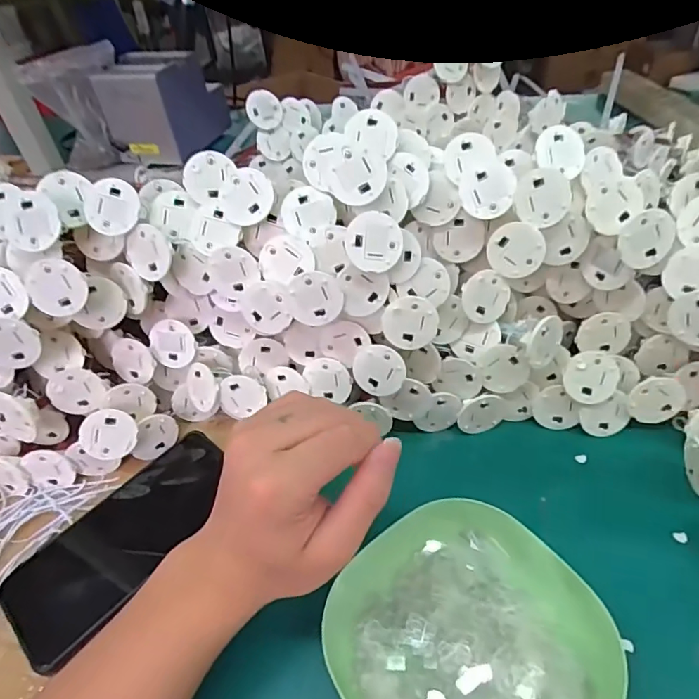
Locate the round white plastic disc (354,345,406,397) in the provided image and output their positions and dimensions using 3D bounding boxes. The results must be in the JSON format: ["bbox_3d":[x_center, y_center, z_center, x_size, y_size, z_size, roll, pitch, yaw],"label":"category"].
[{"bbox_3d":[0.022,0.016,0.361,0.037,0.037,0.004,6,17,16],"label":"round white plastic disc"}]

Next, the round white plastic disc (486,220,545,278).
[{"bbox_3d":[0.118,-0.070,0.350,0.038,0.038,0.004,12,28,21],"label":"round white plastic disc"}]

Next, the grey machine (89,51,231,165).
[{"bbox_3d":[-0.315,-0.428,0.854,0.132,0.132,0.185,12,46,18],"label":"grey machine"}]

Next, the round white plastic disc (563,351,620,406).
[{"bbox_3d":[0.178,0.021,0.363,0.038,0.039,0.004,-7,10,5],"label":"round white plastic disc"}]

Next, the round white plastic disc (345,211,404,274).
[{"bbox_3d":[0.016,-0.070,0.324,0.038,0.037,0.004,-58,16,-3],"label":"round white plastic disc"}]

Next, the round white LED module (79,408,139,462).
[{"bbox_3d":[-0.178,0.063,0.365,0.036,0.038,0.009,-60,21,1],"label":"round white LED module"}]

